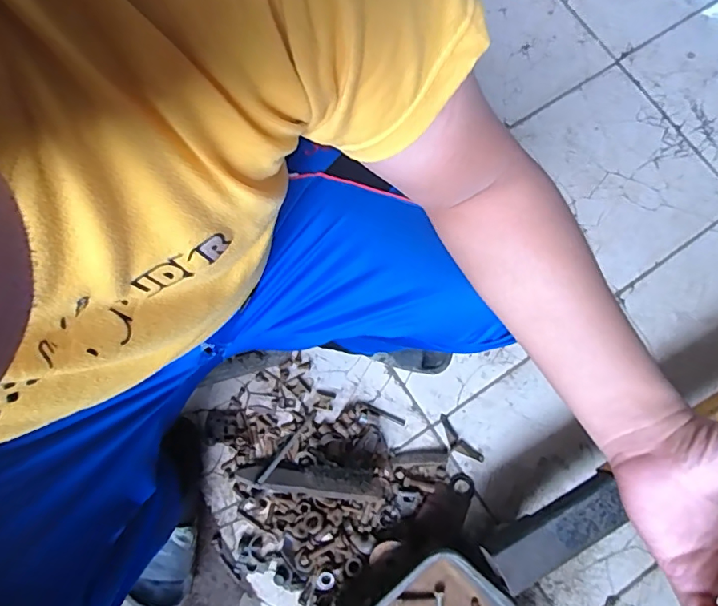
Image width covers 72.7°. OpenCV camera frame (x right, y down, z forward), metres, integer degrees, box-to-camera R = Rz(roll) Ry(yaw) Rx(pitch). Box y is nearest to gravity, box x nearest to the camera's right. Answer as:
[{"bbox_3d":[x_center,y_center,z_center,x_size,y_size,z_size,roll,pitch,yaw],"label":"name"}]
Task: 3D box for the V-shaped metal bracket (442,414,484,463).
[{"bbox_3d":[0.178,0.250,0.874,0.033,0.014,0.102,-40,78,-12],"label":"V-shaped metal bracket"}]

